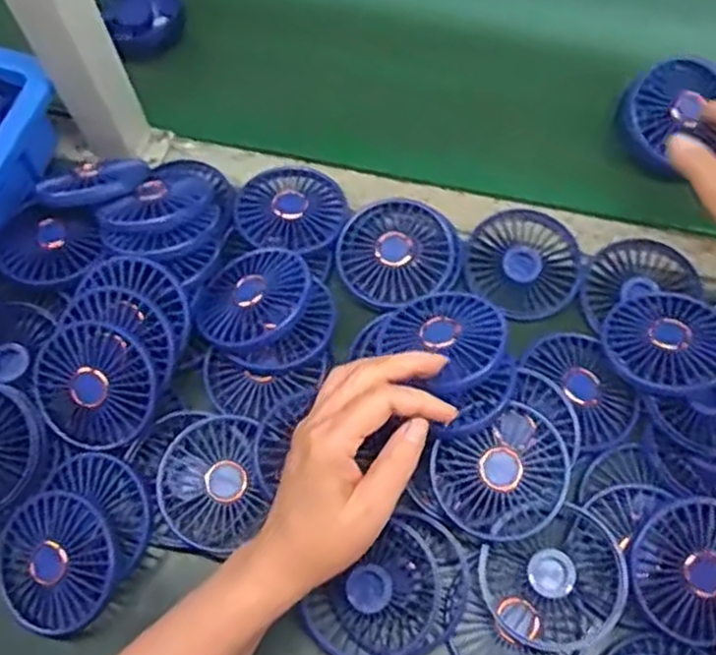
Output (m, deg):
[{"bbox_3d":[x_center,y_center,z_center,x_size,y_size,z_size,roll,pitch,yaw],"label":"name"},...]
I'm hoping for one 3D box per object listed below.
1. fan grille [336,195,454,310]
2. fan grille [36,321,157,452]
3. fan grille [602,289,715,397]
[{"bbox_3d":[0.027,-0.061,0.569,0.085,0.014,0.085,0,65,1],"label":"fan grille"},{"bbox_3d":[-0.181,0.040,0.511,0.084,0.019,0.082,35,99,2],"label":"fan grille"},{"bbox_3d":[0.219,0.010,0.529,0.085,0.022,0.085,-6,50,7],"label":"fan grille"}]

